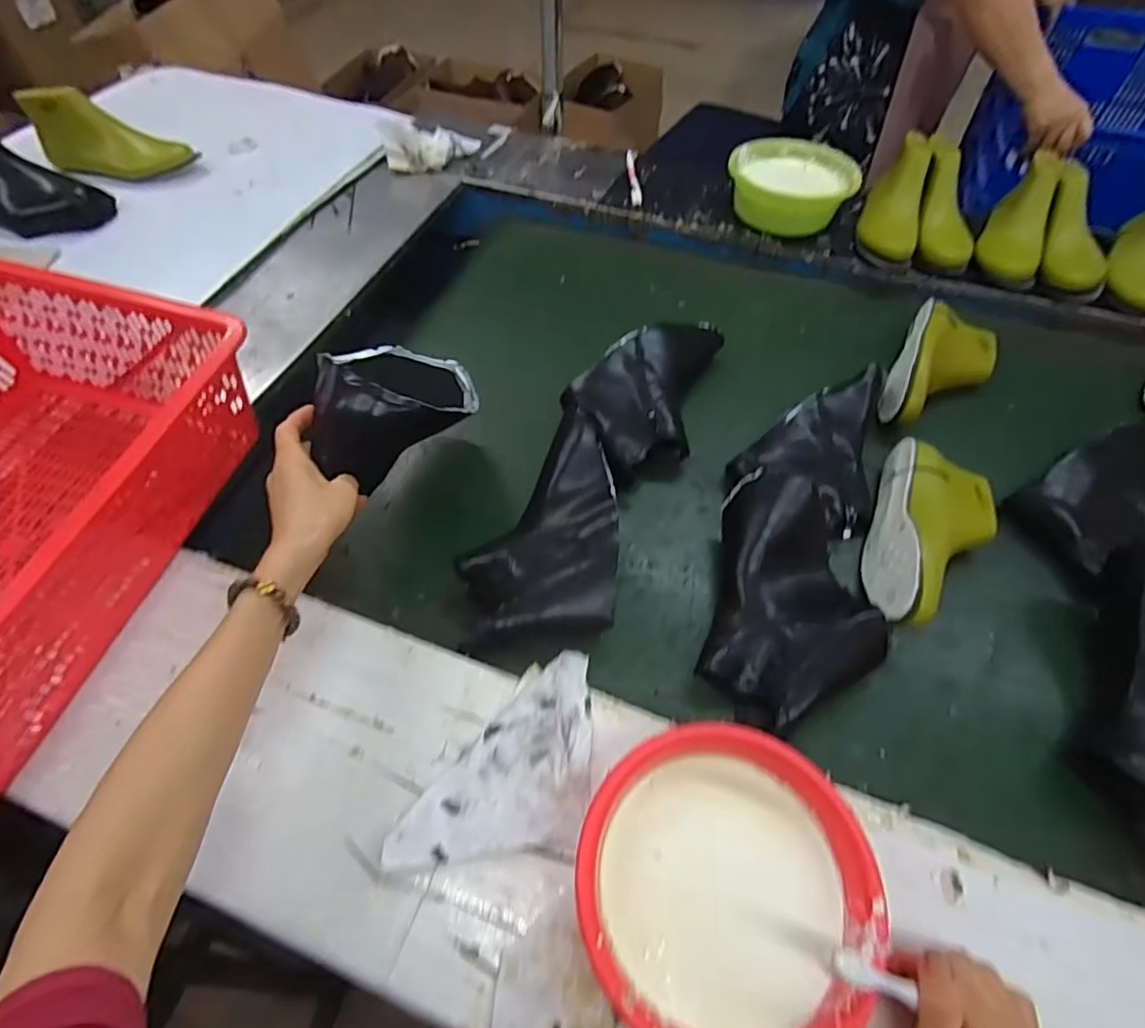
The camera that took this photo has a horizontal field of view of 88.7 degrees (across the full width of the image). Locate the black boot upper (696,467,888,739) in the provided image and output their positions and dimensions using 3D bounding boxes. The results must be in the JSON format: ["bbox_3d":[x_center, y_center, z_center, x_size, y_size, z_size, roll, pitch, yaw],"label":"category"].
[{"bbox_3d":[0.211,0.084,0.551,0.149,0.076,0.230,12,57,8],"label":"black boot upper"}]

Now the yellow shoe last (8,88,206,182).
[{"bbox_3d":[-0.734,-0.588,0.924,0.233,0.112,0.071,4,56,2],"label":"yellow shoe last"}]

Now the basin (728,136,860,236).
[{"bbox_3d":[0.338,-0.513,0.921,0.189,0.069,0.165,8,56,5],"label":"basin"}]

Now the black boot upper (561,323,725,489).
[{"bbox_3d":[0.112,-0.152,0.712,0.249,0.051,0.154,-30,61,-19],"label":"black boot upper"}]

